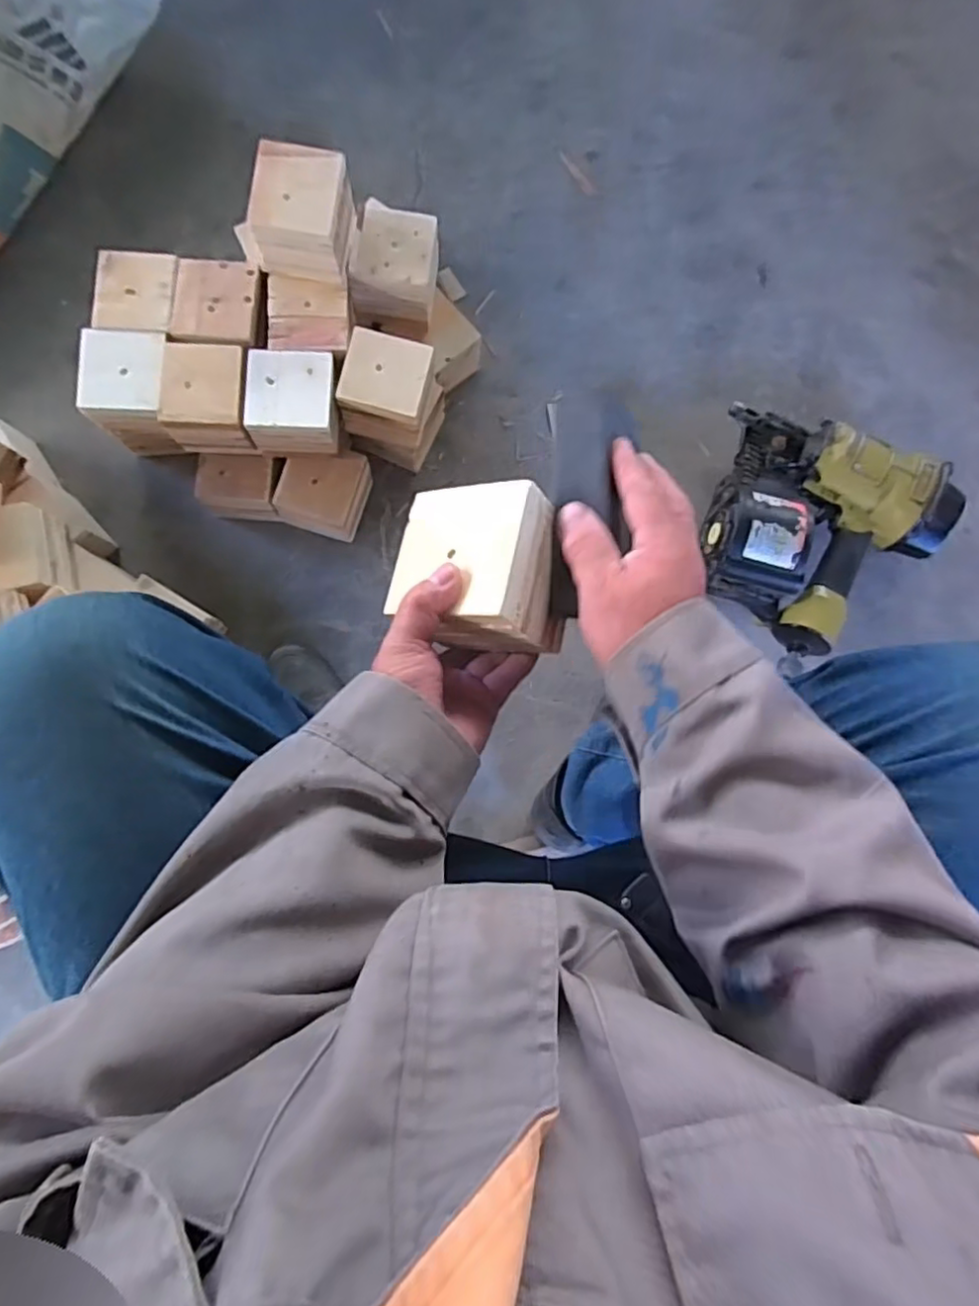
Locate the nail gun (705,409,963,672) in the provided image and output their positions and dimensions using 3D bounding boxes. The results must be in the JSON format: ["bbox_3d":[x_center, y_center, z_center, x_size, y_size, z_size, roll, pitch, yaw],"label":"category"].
[{"bbox_3d":[0.405,-0.177,0.835,0.297,0.124,0.306,42,83,3],"label":"nail gun"}]

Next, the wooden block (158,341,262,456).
[{"bbox_3d":[-0.323,-0.297,0.755,0.096,0.072,0.104,3,83,-2],"label":"wooden block"}]

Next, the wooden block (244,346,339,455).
[{"bbox_3d":[-0.225,-0.291,0.748,0.100,0.054,0.102,2,83,-2],"label":"wooden block"}]

